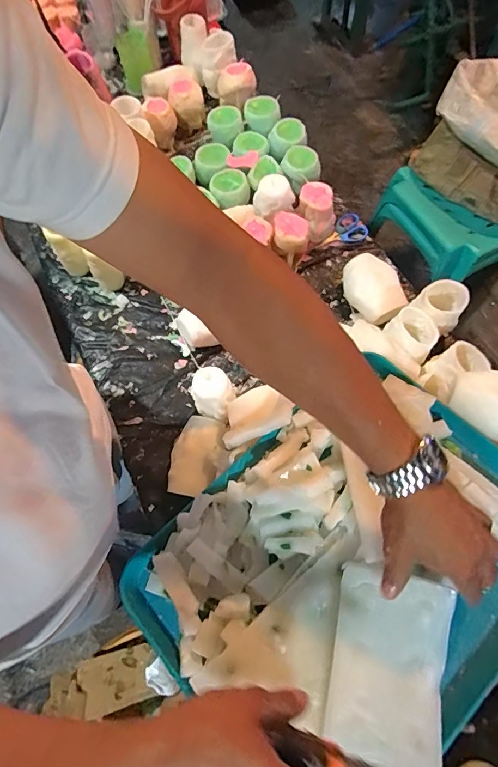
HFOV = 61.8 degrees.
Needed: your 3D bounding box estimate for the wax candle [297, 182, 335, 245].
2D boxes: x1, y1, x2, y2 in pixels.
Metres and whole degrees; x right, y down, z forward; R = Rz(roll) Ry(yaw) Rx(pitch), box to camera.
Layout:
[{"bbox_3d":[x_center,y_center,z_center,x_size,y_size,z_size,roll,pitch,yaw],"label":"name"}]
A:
[{"bbox_3d":[0.128,-0.325,0.790,0.072,0.071,0.079,10,68,7],"label":"wax candle"}]

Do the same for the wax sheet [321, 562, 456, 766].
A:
[{"bbox_3d":[0.141,0.283,0.419,0.112,0.017,0.169,12,69,8],"label":"wax sheet"}]

